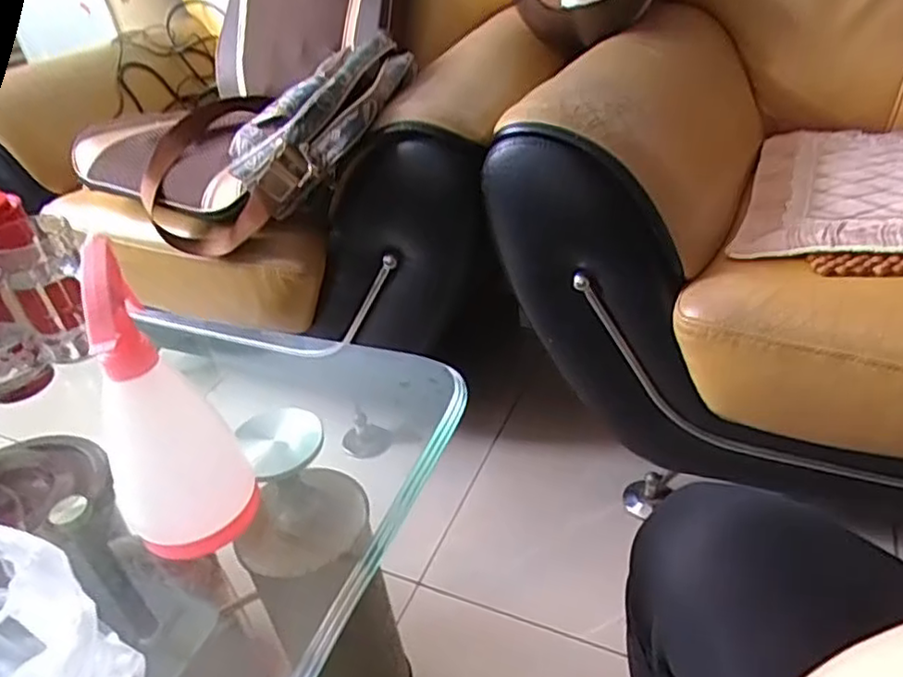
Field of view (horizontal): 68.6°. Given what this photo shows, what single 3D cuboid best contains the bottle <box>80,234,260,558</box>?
[{"bbox_3d":[-0.185,0.045,0.413,0.075,0.192,0.079,-22,38,-20],"label":"bottle"}]

